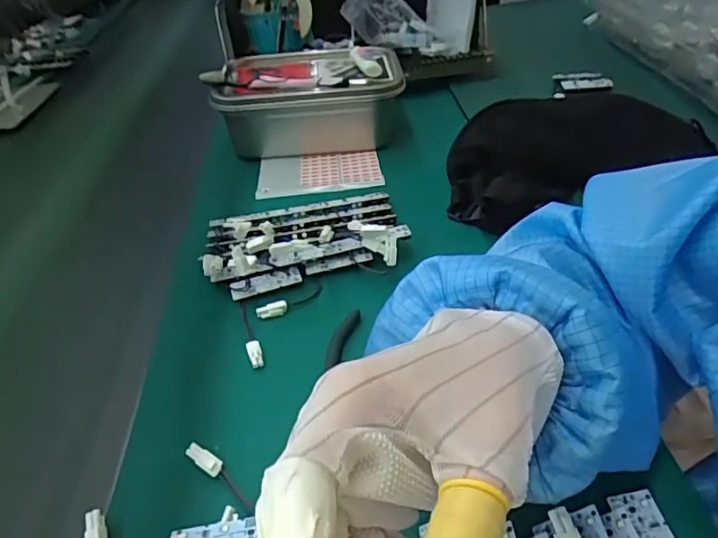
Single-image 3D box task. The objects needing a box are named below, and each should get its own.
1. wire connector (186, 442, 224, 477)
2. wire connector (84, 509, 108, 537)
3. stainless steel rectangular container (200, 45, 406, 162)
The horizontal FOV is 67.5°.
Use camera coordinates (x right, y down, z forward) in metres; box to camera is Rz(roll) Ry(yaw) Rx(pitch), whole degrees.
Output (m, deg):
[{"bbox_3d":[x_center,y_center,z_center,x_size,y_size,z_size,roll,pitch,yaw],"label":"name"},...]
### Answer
[{"bbox_3d":[-0.103,0.126,0.357,0.028,0.005,0.010,31,50,15],"label":"wire connector"},{"bbox_3d":[-0.153,0.154,0.312,0.012,0.006,0.026,-16,60,-10],"label":"wire connector"},{"bbox_3d":[-0.061,-0.229,0.726,0.243,0.097,0.185,-6,38,2],"label":"stainless steel rectangular container"}]

